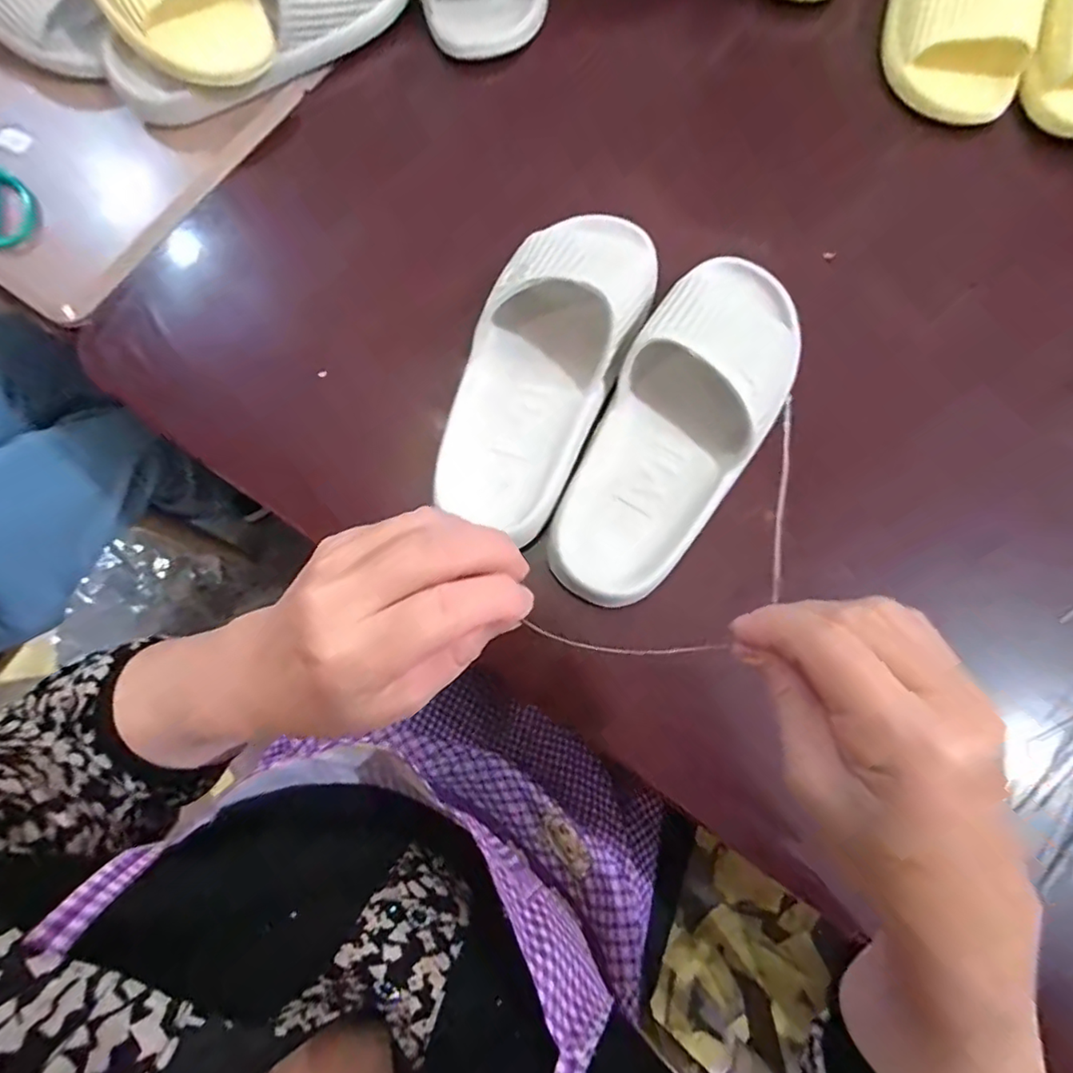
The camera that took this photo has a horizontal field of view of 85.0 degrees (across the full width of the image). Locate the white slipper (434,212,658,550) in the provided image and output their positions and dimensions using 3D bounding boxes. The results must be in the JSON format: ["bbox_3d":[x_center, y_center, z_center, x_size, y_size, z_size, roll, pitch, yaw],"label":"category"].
[{"bbox_3d":[0.007,-0.130,0.393,0.096,0.072,0.248,24,82,4],"label":"white slipper"}]

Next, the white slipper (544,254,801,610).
[{"bbox_3d":[0.101,-0.082,0.394,0.099,0.062,0.268,29,83,5],"label":"white slipper"}]

